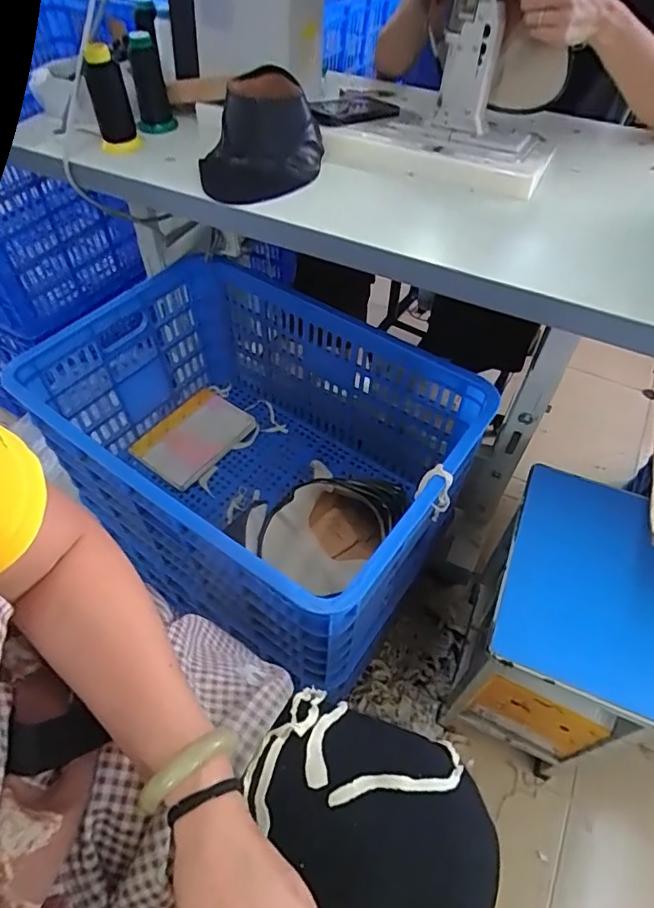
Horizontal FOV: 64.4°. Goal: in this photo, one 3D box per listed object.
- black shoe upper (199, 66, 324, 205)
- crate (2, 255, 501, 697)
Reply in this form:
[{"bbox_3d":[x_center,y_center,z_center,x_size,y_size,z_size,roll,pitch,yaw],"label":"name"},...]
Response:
[{"bbox_3d":[-0.094,-0.445,0.725,0.168,0.095,0.208,-1,52,-2],"label":"black shoe upper"},{"bbox_3d":[-0.114,-0.005,0.848,0.601,0.320,0.436,28,56,19],"label":"crate"}]

